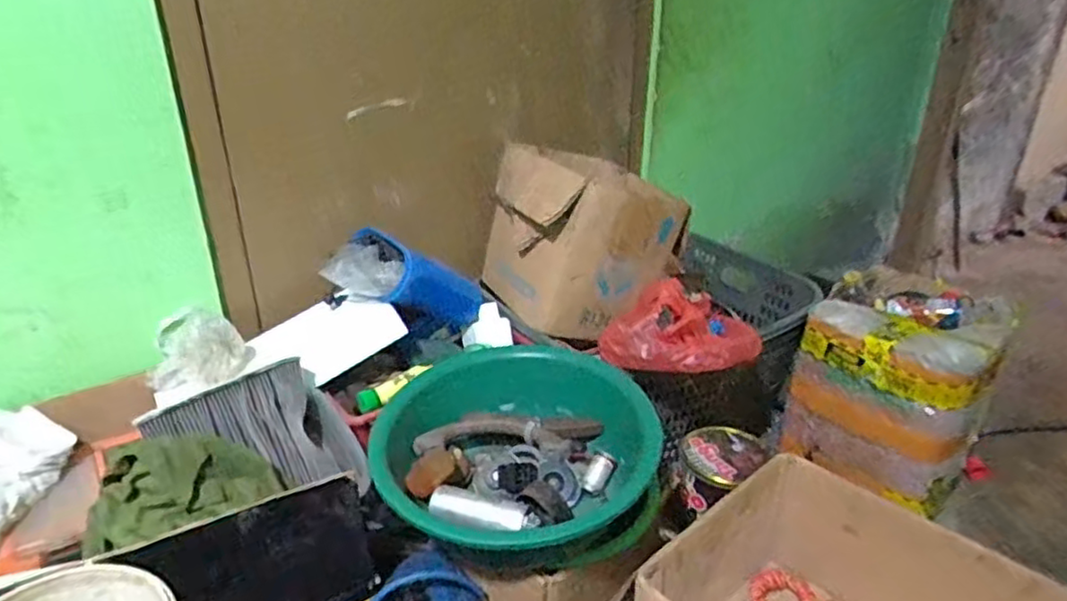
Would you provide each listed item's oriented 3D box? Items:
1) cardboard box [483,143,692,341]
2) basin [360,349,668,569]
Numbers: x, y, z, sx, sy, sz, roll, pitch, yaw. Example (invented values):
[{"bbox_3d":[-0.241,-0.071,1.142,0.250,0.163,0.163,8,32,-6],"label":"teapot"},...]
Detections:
[{"bbox_3d":[0.069,-0.116,1.152,0.243,0.237,0.301,-19,32,-32],"label":"cardboard box"},{"bbox_3d":[-0.041,0.218,0.922,0.346,0.174,0.346,0,26,0],"label":"basin"}]

